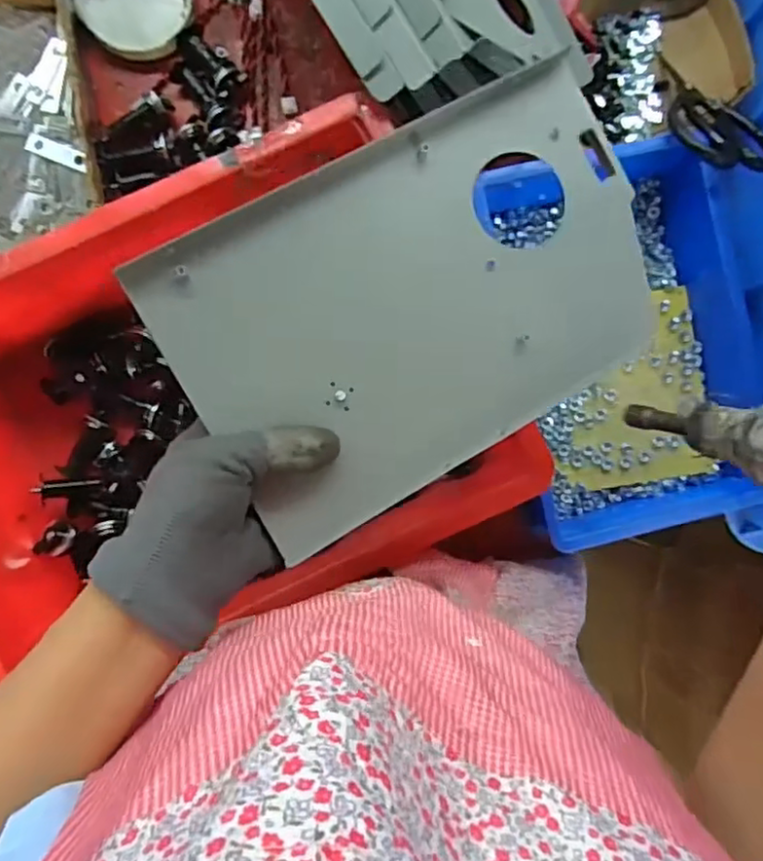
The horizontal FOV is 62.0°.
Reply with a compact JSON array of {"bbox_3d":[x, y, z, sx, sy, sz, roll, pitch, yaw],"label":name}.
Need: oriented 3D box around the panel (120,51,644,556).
[{"bbox_3d":[0.026,-0.070,0.338,0.260,0.029,0.164,-30,92,-3],"label":"panel"}]

